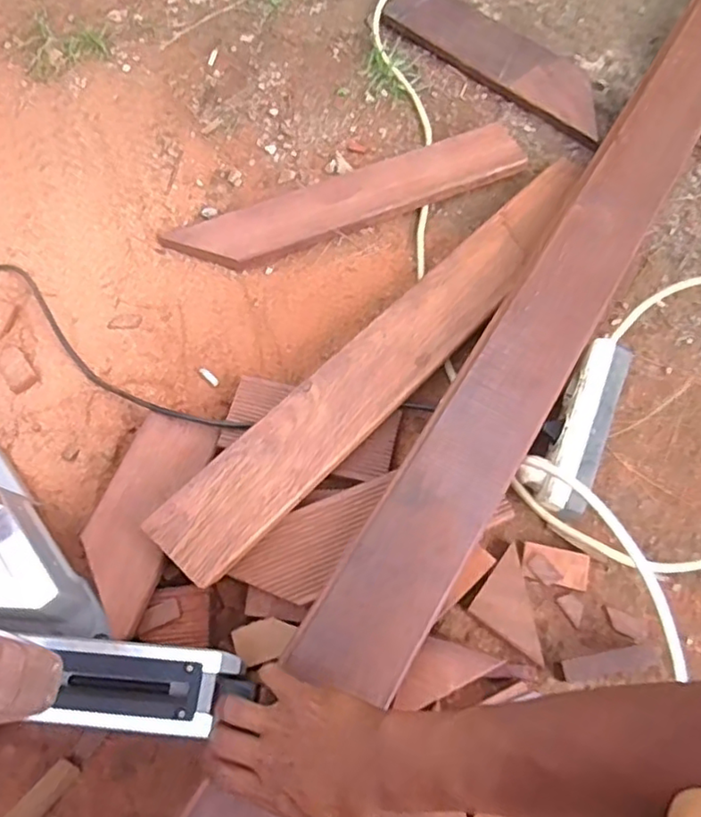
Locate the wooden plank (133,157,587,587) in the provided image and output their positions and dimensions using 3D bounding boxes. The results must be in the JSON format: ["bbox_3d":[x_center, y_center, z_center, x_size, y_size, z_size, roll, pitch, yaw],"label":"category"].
[{"bbox_3d":[0.061,-0.074,0.678,0.086,0.012,0.645,41,69,15],"label":"wooden plank"}]

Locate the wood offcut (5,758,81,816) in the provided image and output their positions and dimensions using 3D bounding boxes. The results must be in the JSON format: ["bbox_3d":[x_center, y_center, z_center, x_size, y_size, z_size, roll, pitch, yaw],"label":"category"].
[{"bbox_3d":[-0.284,0.357,0.563,0.023,0.019,0.089,39,73,20],"label":"wood offcut"}]

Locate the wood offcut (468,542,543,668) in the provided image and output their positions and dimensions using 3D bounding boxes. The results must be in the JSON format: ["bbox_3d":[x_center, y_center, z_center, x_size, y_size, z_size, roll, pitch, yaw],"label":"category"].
[{"bbox_3d":[0.144,0.188,0.596,0.054,0.021,0.103,-7,64,1],"label":"wood offcut"}]

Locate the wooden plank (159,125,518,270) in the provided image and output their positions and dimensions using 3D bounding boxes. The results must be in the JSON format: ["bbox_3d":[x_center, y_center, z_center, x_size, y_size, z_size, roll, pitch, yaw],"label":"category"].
[{"bbox_3d":[-0.002,-0.271,0.807,0.459,0.030,0.092,-20,65,-5],"label":"wooden plank"}]

